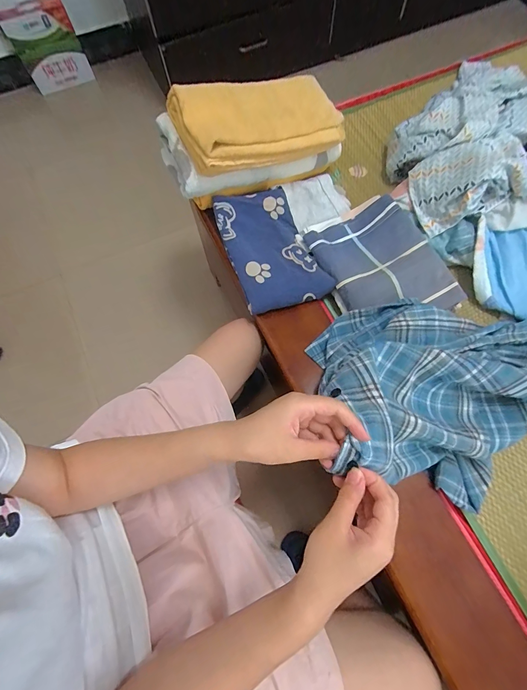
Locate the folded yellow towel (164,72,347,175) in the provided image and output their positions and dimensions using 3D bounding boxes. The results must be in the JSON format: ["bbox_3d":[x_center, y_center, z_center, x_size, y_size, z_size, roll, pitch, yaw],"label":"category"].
[{"bbox_3d":[0.002,-0.416,0.601,0.323,0.091,0.146,-24,68,-20],"label":"folded yellow towel"}]

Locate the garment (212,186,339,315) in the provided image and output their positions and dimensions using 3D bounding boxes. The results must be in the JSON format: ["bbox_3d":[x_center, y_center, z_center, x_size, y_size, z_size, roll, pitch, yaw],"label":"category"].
[{"bbox_3d":[0.008,-0.187,0.606,0.149,0.028,0.253,-20,68,-6],"label":"garment"}]

